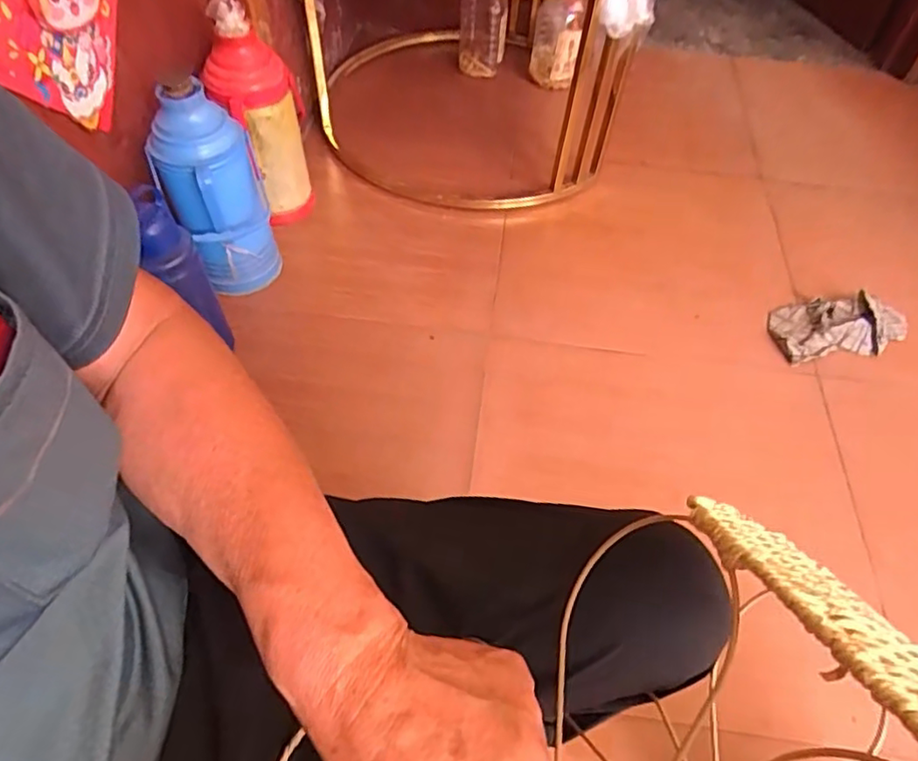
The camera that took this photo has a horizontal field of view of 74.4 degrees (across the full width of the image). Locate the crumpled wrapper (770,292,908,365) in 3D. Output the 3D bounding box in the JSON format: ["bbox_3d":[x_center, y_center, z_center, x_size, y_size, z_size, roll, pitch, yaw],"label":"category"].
[{"bbox_3d":[0.737,-0.104,1.176,0.276,0.046,0.133,-5,54,-6],"label":"crumpled wrapper"}]

